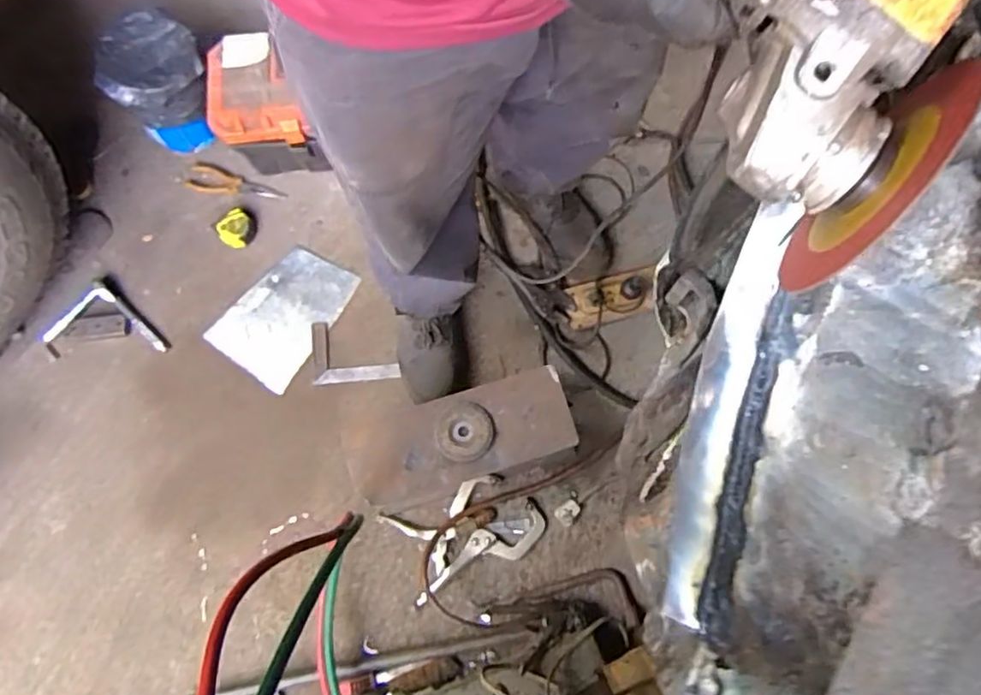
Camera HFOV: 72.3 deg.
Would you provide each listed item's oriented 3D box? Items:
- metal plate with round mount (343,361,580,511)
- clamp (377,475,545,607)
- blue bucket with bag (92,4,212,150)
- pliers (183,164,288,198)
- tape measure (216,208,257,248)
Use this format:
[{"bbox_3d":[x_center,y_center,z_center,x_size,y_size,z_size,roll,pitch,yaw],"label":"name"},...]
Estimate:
[{"bbox_3d":[-0.046,0.126,0.957,0.318,0.031,0.124,-17,77,-3],"label":"metal plate with round mount"},{"bbox_3d":[-0.040,0.314,1.153,0.251,0.023,0.153,-23,77,-5],"label":"clamp"},{"bbox_3d":[-0.626,-0.499,1.305,0.182,0.210,0.229,-39,79,-8],"label":"blue bucket with bag"},{"bbox_3d":[-0.513,-0.321,1.345,0.199,0.013,0.059,16,76,3],"label":"pliers"},{"bbox_3d":[-0.492,-0.231,1.306,0.076,0.043,0.068,-39,79,-8],"label":"tape measure"}]

